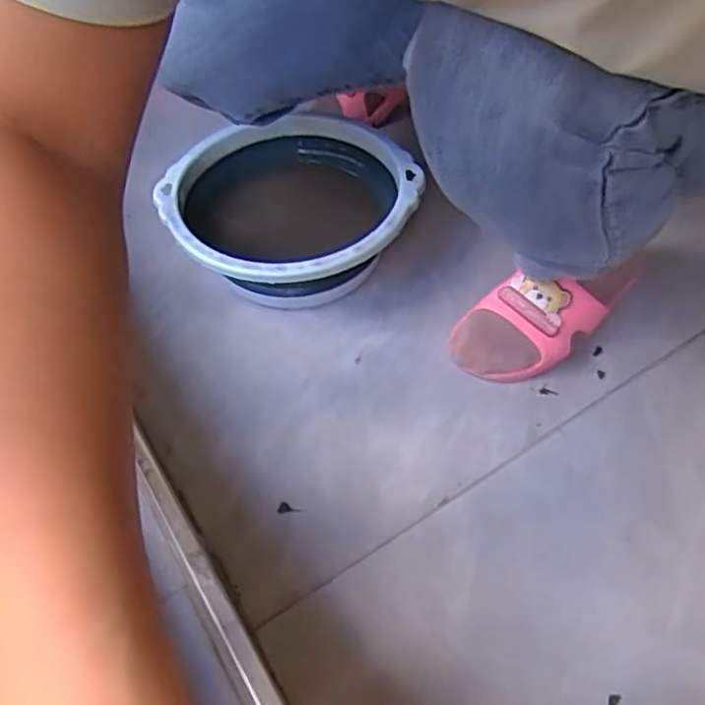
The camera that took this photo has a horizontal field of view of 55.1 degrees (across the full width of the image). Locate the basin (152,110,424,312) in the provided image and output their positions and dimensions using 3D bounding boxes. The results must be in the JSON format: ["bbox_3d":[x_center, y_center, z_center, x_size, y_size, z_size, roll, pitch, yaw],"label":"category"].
[{"bbox_3d":[-0.053,-0.134,0.675,0.211,0.091,0.220,-2,52,2],"label":"basin"}]

